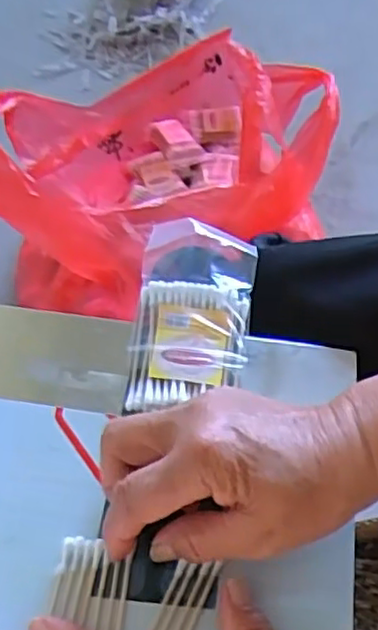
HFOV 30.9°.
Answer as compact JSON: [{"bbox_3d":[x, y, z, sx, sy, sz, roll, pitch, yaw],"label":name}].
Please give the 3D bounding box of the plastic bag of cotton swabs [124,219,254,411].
[{"bbox_3d":[0.002,-0.004,0.390,0.064,0.014,0.117,5,60,2],"label":"plastic bag of cotton swabs"}]

